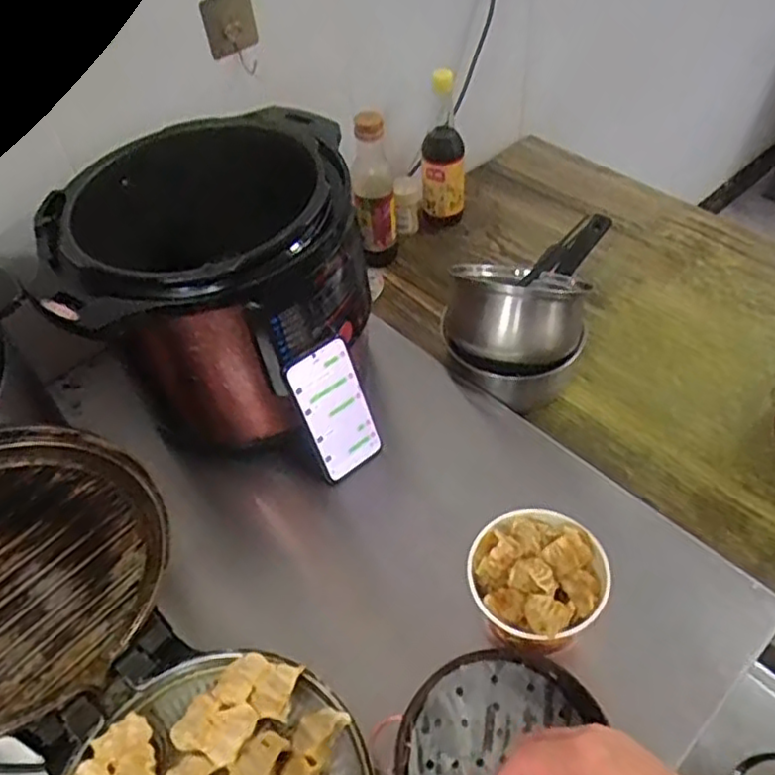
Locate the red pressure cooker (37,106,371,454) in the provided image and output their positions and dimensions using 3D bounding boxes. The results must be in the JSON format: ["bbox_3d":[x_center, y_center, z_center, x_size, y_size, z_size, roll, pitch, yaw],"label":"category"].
[{"bbox_3d":[-0.184,-0.086,0.747,0.318,0.264,0.229,-4,50,1],"label":"red pressure cooker"}]

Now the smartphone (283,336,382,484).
[{"bbox_3d":[-0.054,0.029,0.741,0.074,0.164,0.009,-31,36,-20],"label":"smartphone"}]

